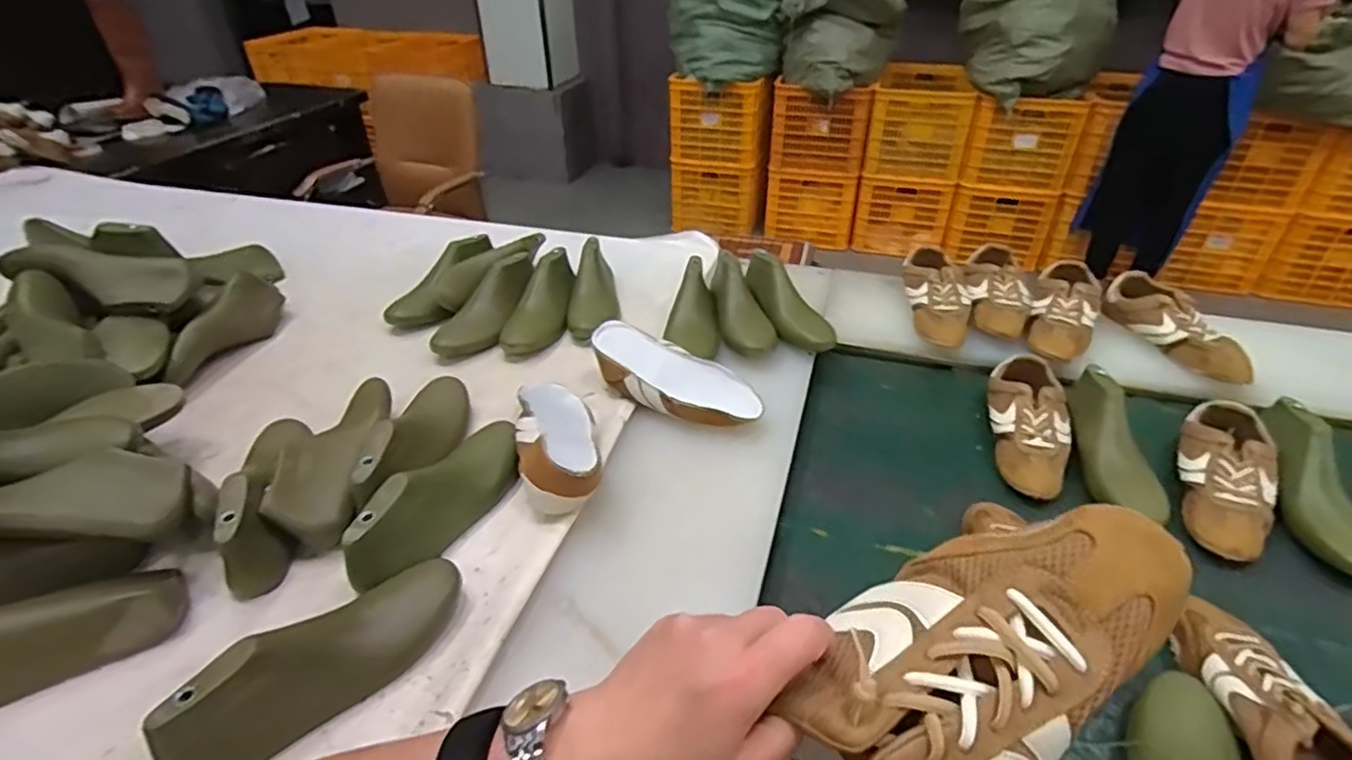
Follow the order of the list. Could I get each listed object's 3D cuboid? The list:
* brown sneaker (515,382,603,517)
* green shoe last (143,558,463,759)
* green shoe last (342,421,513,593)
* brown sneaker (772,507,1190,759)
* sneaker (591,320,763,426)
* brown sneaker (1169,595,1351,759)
[{"bbox_3d":[-0.157,0.069,0.864,0.097,0.097,0.241,-9,37,-8],"label":"brown sneaker"},{"bbox_3d":[-0.319,0.254,0.613,0.078,0.087,0.270,23,43,30],"label":"green shoe last"},{"bbox_3d":[-0.272,0.125,0.781,0.068,0.086,0.272,14,40,21],"label":"green shoe last"},{"bbox_3d":[0.116,0.144,0.300,0.240,0.087,0.096,-44,44,1],"label":"brown sneaker"},{"bbox_3d":[-0.005,-0.001,0.967,0.263,0.092,0.087,19,42,26],"label":"sneaker"},{"bbox_3d":[0.558,0.312,0.614,0.100,0.076,0.262,2,37,6],"label":"brown sneaker"}]

